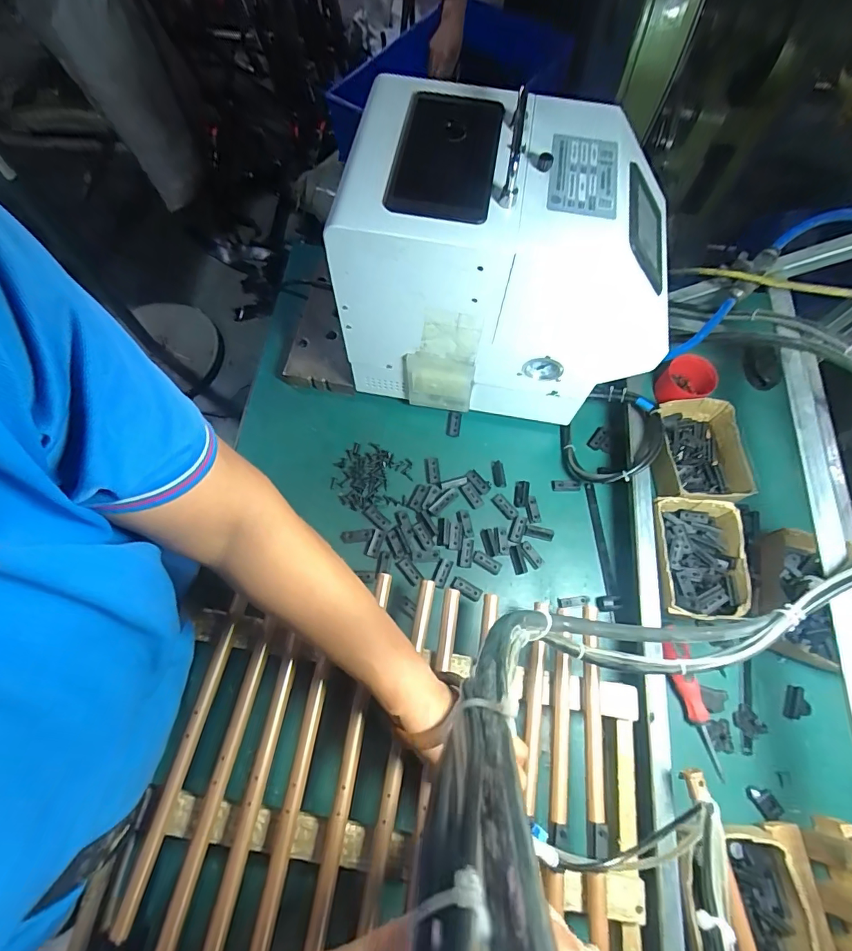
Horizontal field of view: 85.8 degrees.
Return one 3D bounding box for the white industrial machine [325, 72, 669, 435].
[{"bbox_3d":[0.088,-0.231,0.551,0.336,0.291,0.221,9,69,2],"label":"white industrial machine"}]

